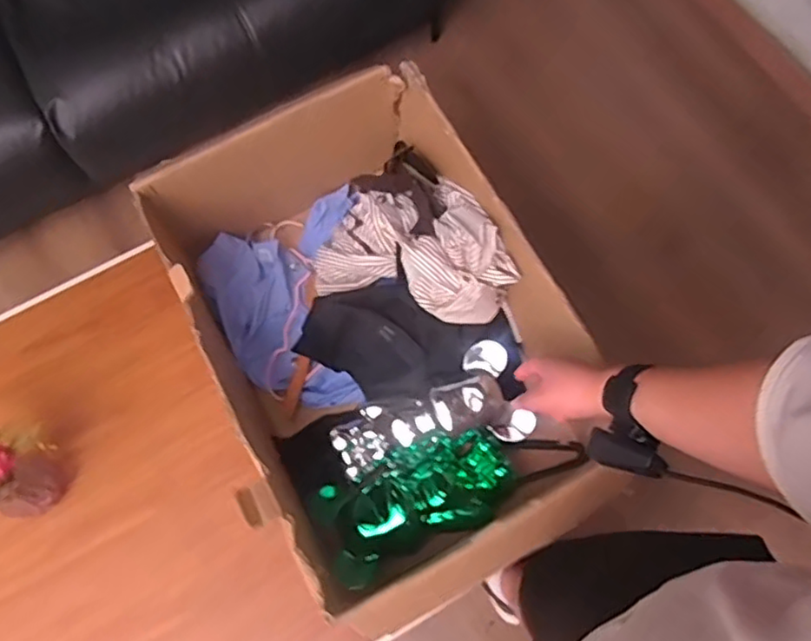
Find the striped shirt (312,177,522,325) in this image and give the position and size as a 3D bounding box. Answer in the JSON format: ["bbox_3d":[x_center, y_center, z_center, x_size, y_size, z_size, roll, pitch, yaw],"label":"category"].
[{"bbox_3d":[0.013,-0.110,0.926,0.304,0.171,0.182,20,71,8],"label":"striped shirt"}]

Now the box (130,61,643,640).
[{"bbox_3d":[-0.038,0.023,0.892,0.426,0.219,0.652,-26,71,-9],"label":"box"}]

